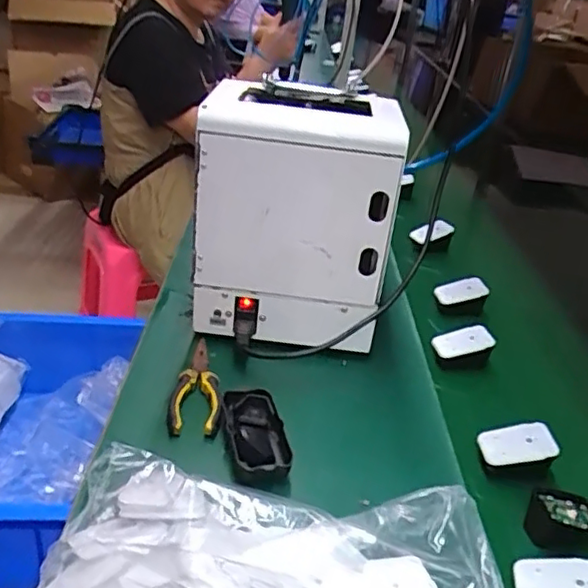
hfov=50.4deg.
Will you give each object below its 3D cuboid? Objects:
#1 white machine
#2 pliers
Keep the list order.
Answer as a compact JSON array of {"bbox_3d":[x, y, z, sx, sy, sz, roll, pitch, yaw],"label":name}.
[{"bbox_3d":[0.000,-0.074,0.723,0.211,0.280,0.154,7,30,2],"label":"white machine"},{"bbox_3d":[-0.106,0.098,0.665,0.052,0.025,0.147,1,31,-9],"label":"pliers"}]

